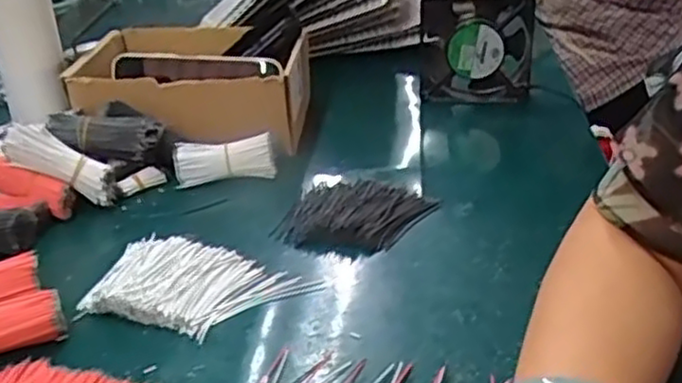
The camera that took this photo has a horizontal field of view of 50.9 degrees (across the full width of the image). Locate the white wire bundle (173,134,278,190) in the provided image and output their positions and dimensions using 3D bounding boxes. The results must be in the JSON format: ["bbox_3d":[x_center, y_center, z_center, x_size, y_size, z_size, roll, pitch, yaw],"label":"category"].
[{"bbox_3d":[-0.105,-0.028,0.650,0.087,0.039,0.025,-4,26,-2],"label":"white wire bundle"}]

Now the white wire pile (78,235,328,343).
[{"bbox_3d":[-0.100,0.063,0.499,0.148,0.013,0.089,7,28,20],"label":"white wire pile"}]

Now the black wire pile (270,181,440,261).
[{"bbox_3d":[0.009,0.019,0.577,0.107,0.017,0.101,8,28,21],"label":"black wire pile"}]

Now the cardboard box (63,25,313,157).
[{"bbox_3d":[-0.145,-0.107,0.753,0.217,0.100,0.203,1,26,5],"label":"cardboard box"}]

